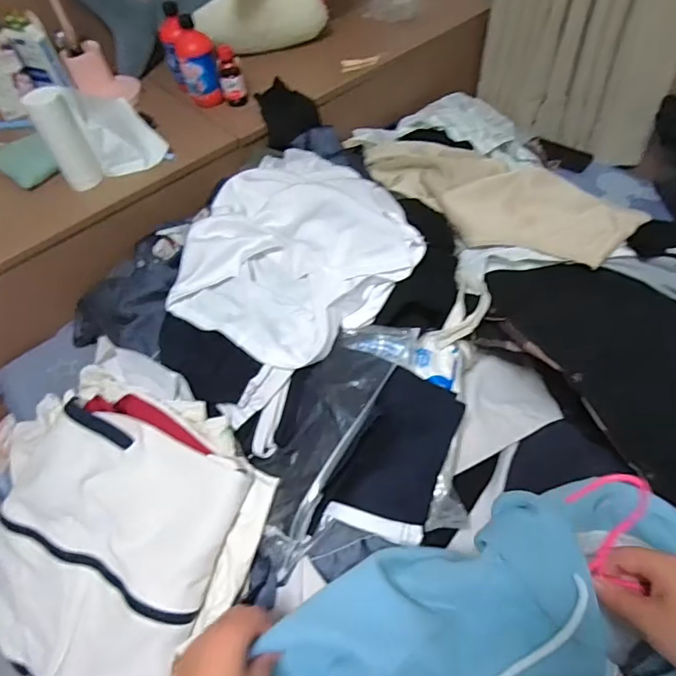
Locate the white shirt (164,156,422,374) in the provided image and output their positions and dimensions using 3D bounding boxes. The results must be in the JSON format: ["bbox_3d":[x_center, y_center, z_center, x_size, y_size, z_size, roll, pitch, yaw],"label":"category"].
[{"bbox_3d":[-0.053,-0.152,0.728,0.361,0.072,0.381,28,61,23],"label":"white shirt"}]

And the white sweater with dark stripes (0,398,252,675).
[{"bbox_3d":[-0.311,0.269,0.608,0.331,0.071,0.346,17,86,17],"label":"white sweater with dark stripes"}]

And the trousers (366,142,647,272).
[{"bbox_3d":[0.239,-0.252,0.847,0.211,0.088,0.487,-31,57,-16],"label":"trousers"}]

